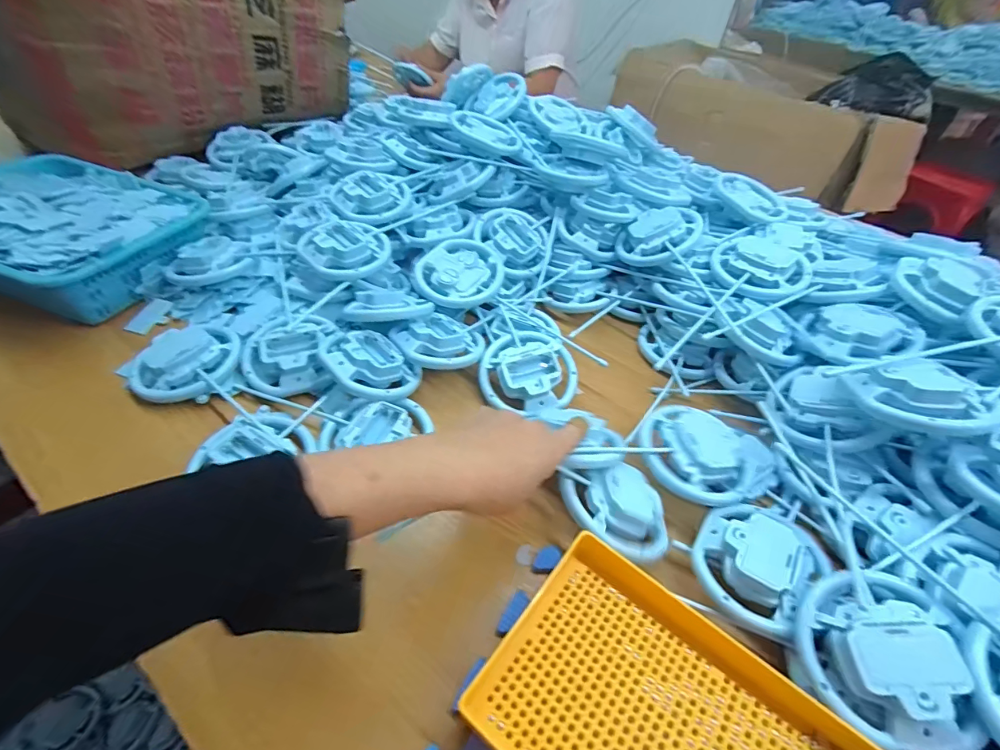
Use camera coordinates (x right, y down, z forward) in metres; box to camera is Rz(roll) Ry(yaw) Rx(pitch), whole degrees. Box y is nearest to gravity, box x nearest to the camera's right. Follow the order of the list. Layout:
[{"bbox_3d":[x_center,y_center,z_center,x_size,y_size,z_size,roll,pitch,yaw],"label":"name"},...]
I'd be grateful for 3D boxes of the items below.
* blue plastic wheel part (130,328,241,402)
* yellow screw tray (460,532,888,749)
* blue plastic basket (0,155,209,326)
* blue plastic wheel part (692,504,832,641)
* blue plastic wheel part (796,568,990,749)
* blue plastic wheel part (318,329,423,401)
[{"bbox_3d":[-0.330,-0.013,0.480,0.106,0.035,0.095,-19,52,-23],"label":"blue plastic wheel part"},{"bbox_3d":[0.115,0.228,0.286,0.239,0.032,0.154,33,51,23],"label":"yellow screw tray"},{"bbox_3d":[-0.548,-0.184,0.574,0.304,0.074,0.222,21,47,12],"label":"blue plastic basket"},{"bbox_3d":[0.200,0.140,0.355,0.096,0.024,0.082,-33,58,-32],"label":"blue plastic wheel part"},{"bbox_3d":[0.252,0.177,0.297,0.089,0.031,0.099,14,46,6],"label":"blue plastic wheel part"},{"bbox_3d":[-0.140,-0.013,0.474,0.105,0.041,0.076,27,49,18],"label":"blue plastic wheel part"}]

